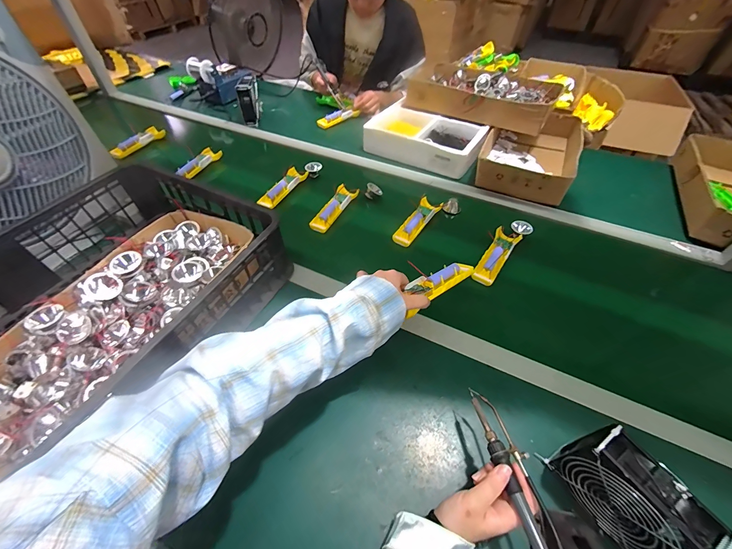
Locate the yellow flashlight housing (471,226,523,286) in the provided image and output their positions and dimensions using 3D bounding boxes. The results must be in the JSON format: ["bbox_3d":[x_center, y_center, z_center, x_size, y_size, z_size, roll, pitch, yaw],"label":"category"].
[{"bbox_3d":[0.278,-0.042,0.665,0.049,0.024,0.161,27,55,20],"label":"yellow flashlight housing"}]

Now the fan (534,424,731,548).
[{"bbox_3d":[0.288,0.245,0.352,0.051,0.126,0.125,-27,55,-21],"label":"fan"}]

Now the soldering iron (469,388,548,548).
[{"bbox_3d":[0.167,0.226,0.343,0.038,0.016,0.211,-6,43,-5],"label":"soldering iron"}]

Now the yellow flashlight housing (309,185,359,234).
[{"bbox_3d":[-0.076,-0.163,0.764,0.045,0.026,0.157,21,52,18],"label":"yellow flashlight housing"}]

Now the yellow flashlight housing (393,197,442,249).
[{"bbox_3d":[0.121,-0.128,0.732,0.050,0.024,0.161,27,55,21],"label":"yellow flashlight housing"}]

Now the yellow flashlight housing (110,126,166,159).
[{"bbox_3d":[-0.698,-0.409,0.967,0.031,0.033,0.165,25,54,20],"label":"yellow flashlight housing"}]

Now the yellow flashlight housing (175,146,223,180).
[{"bbox_3d":[-0.474,-0.319,0.893,0.041,0.027,0.139,19,52,16],"label":"yellow flashlight housing"}]

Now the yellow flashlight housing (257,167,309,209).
[{"bbox_3d":[-0.213,-0.225,0.816,0.043,0.025,0.160,20,52,17],"label":"yellow flashlight housing"}]

